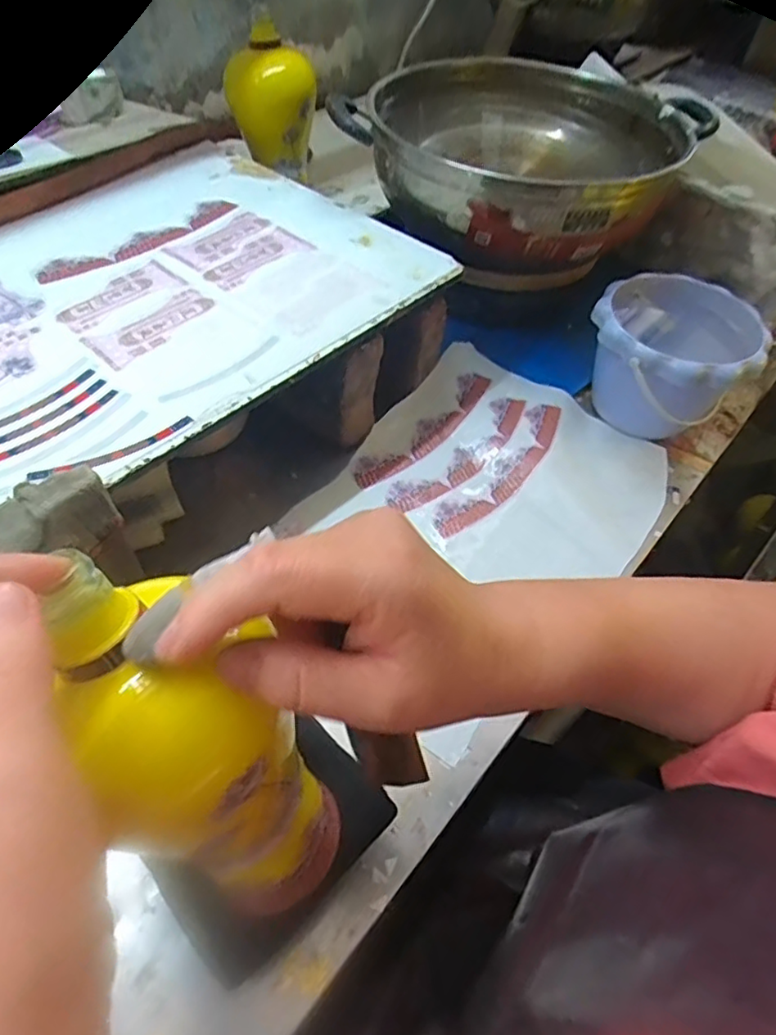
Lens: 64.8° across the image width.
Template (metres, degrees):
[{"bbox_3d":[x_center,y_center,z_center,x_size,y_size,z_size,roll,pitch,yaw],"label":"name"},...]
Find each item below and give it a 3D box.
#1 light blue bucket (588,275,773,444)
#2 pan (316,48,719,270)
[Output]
[{"bbox_3d":[0.290,-0.161,0.650,0.163,0.120,0.169,4,53,-5],"label":"light blue bucket"},{"bbox_3d":[0.149,-0.445,0.747,0.389,0.131,0.438,23,54,14],"label":"pan"}]

